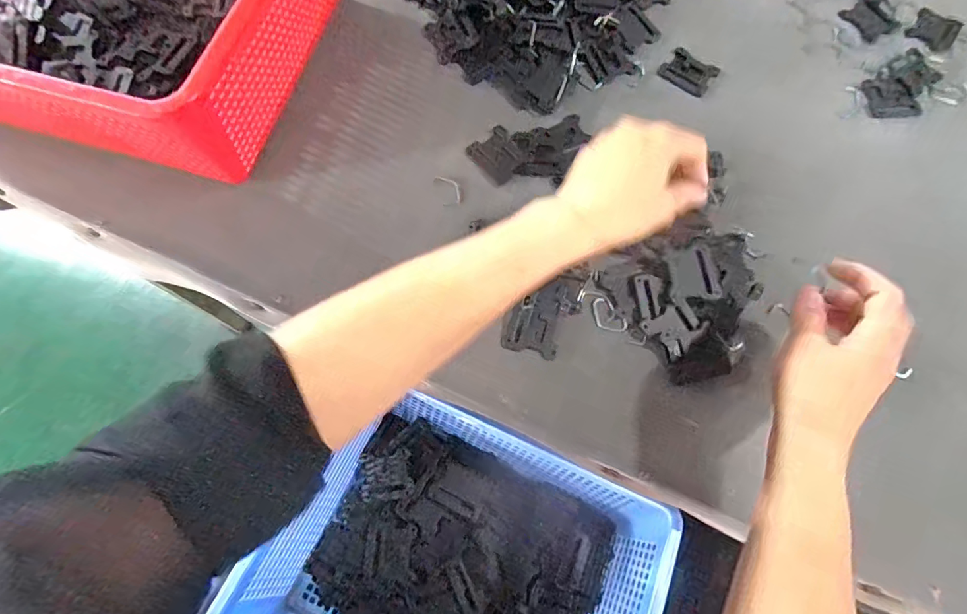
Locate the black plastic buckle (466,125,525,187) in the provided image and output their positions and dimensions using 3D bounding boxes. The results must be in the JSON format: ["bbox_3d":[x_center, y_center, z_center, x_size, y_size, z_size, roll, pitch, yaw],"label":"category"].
[{"bbox_3d":[0.014,-0.138,0.434,0.042,0.004,0.049,-37,76,-13],"label":"black plastic buckle"}]

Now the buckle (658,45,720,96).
[{"bbox_3d":[0.205,-0.235,0.477,0.049,0.005,0.042,35,74,10],"label":"buckle"}]

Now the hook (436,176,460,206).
[{"bbox_3d":[-0.030,-0.104,0.423,0.018,0.004,0.030,-14,72,-6],"label":"hook"}]

